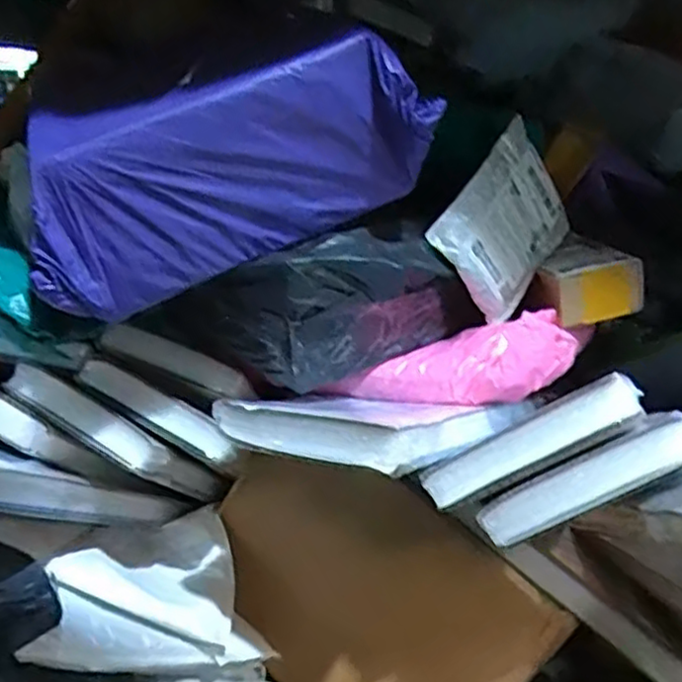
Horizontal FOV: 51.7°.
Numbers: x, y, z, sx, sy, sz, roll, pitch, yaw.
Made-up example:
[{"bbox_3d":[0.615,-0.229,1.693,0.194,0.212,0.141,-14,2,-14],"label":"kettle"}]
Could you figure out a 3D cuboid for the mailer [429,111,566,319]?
[{"bbox_3d":[0.142,-0.098,0.604,0.017,0.123,0.138,10,52,50],"label":"mailer"}]

